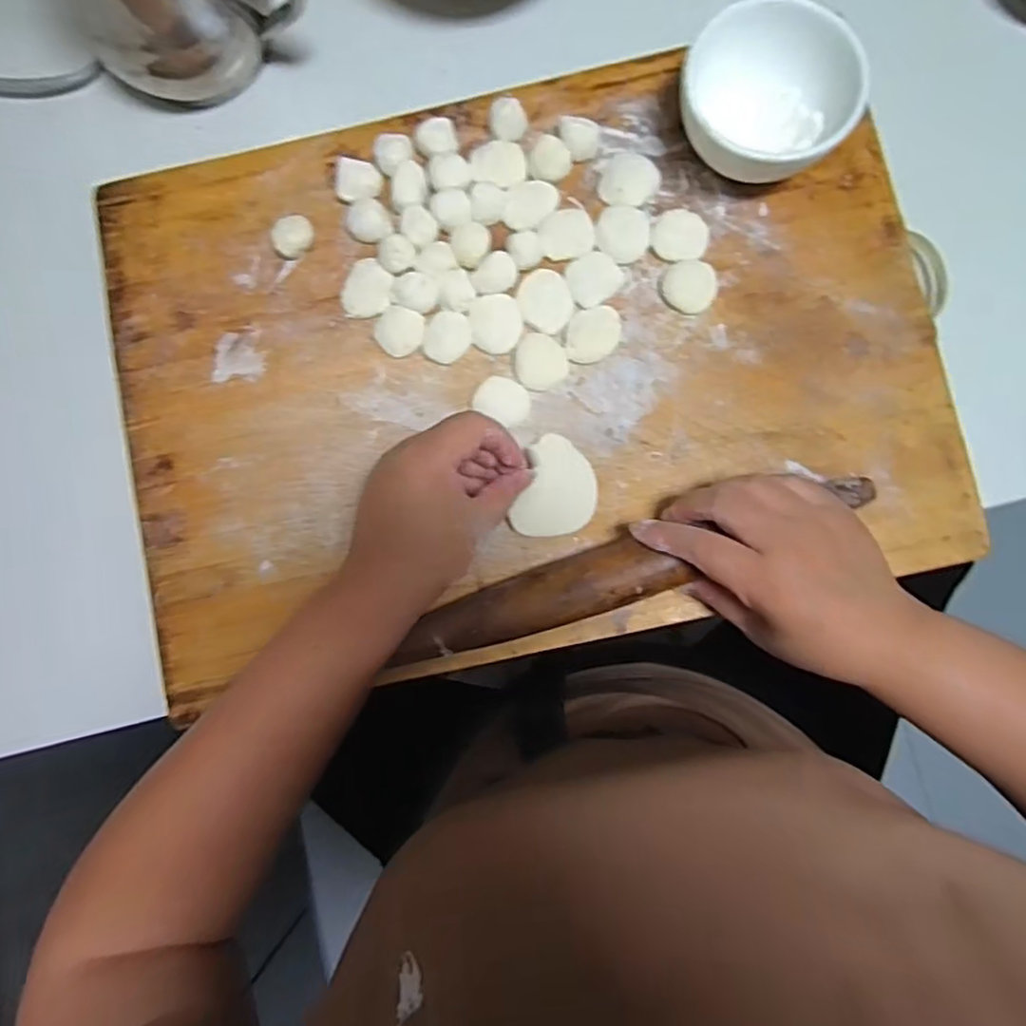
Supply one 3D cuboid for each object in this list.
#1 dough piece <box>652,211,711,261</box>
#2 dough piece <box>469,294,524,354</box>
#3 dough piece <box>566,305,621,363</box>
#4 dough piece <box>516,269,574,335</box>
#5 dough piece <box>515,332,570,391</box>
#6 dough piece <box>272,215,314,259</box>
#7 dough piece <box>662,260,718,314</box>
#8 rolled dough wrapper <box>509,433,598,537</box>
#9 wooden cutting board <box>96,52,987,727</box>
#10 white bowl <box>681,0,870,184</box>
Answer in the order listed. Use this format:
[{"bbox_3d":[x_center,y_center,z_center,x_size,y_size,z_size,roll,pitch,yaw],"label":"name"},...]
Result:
[{"bbox_3d":[0.102,-0.169,0.402,0.034,0.007,0.030,-4,86,2],"label":"dough piece"},{"bbox_3d":[-0.010,-0.117,0.404,0.032,0.004,0.035,0,86,3],"label":"dough piece"},{"bbox_3d":[0.049,-0.109,0.403,0.032,0.005,0.033,1,86,3],"label":"dough piece"},{"bbox_3d":[0.020,-0.130,0.403,0.031,0.004,0.040,-20,85,1],"label":"dough piece"},{"bbox_3d":[0.018,-0.093,0.404,0.031,0.004,0.034,-1,86,3],"label":"dough piece"},{"bbox_3d":[-0.138,-0.174,0.414,0.025,0.016,0.019,-34,85,0],"label":"dough piece"},{"bbox_3d":[0.109,-0.139,0.403,0.032,0.004,0.032,3,86,3],"label":"dough piece"},{"bbox_3d":[0.028,-0.014,0.395,0.045,0.009,0.060,17,87,4],"label":"rolled dough wrapper"},{"bbox_3d":[0.002,-0.092,0.406,0.488,0.019,0.347,-11,86,2],"label":"wooden cutting board"},{"bbox_3d":[0.145,-0.235,0.381,0.090,0.051,0.094,0,86,3],"label":"white bowl"}]

